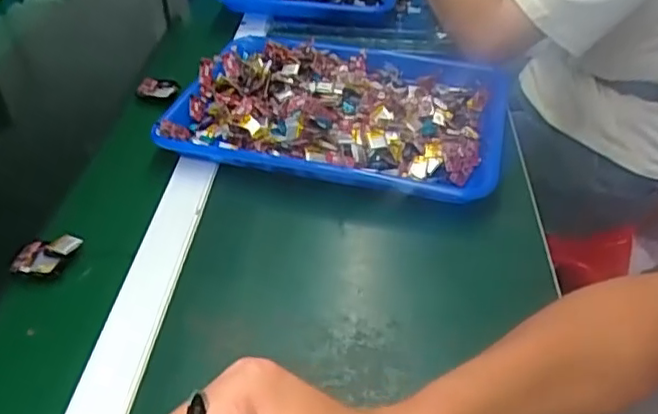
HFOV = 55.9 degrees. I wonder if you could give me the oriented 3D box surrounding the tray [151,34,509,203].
[{"bbox_3d":[0.020,-0.113,0.675,0.334,0.046,0.273,9,42,13],"label":"tray"}]

